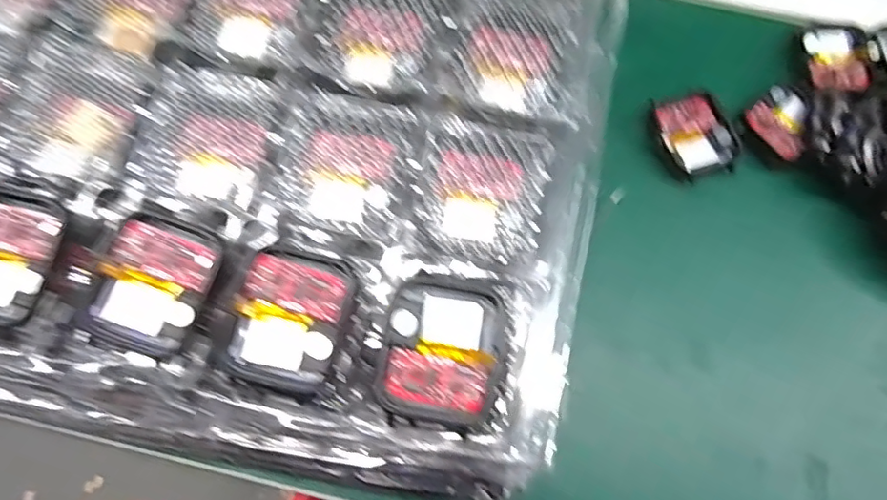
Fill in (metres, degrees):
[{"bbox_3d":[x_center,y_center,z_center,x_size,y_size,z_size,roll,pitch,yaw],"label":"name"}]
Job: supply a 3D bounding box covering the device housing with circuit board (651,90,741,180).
[{"bbox_3d":[0.128,-0.060,0.277,0.039,0.006,0.044,-17,75,-5],"label":"device housing with circuit board"}]

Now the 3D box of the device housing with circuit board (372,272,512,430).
[{"bbox_3d":[0.000,0.031,0.171,0.037,0.006,0.045,13,75,4],"label":"device housing with circuit board"}]

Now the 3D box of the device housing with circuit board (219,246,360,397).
[{"bbox_3d":[-0.049,0.021,0.173,0.034,0.005,0.043,17,75,5],"label":"device housing with circuit board"}]

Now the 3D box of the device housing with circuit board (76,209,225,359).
[{"bbox_3d":[-0.094,0.011,0.176,0.034,0.006,0.044,22,74,5],"label":"device housing with circuit board"}]

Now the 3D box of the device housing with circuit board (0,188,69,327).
[{"bbox_3d":[-0.144,0.002,0.178,0.033,0.008,0.043,14,73,3],"label":"device housing with circuit board"}]

